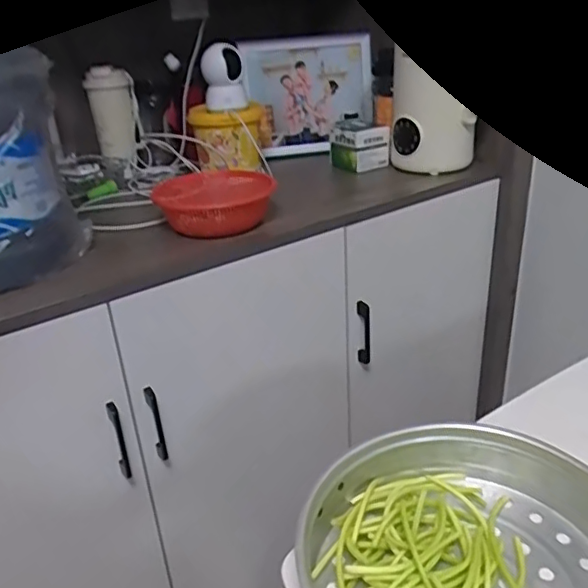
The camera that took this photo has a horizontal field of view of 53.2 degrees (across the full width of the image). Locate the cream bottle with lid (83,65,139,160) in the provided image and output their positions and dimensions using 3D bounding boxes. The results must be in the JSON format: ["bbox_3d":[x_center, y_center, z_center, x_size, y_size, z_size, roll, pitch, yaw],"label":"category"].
[{"bbox_3d":[-0.352,-0.341,1.151,0.084,0.182,0.098,-12,28,-16],"label":"cream bottle with lid"}]

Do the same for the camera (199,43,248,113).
[{"bbox_3d":[-0.125,-0.387,1.043,0.073,0.103,0.082,-8,27,-7],"label":"camera"}]

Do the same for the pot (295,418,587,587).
[{"bbox_3d":[0.135,0.206,0.461,0.249,0.075,0.241,-3,27,2],"label":"pot"}]

